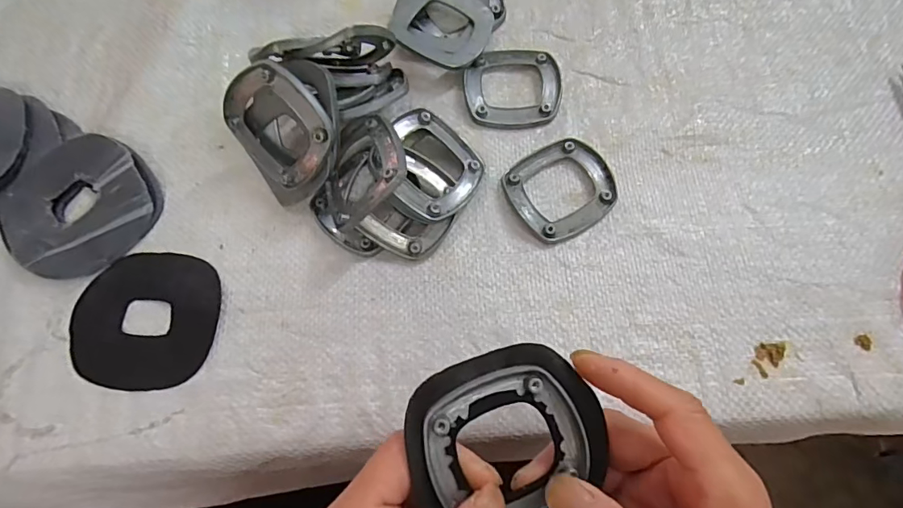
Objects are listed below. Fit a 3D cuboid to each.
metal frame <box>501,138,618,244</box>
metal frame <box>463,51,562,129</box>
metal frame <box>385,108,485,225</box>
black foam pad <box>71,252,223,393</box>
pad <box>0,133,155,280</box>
[{"bbox_3d":[0.064,-0.040,0.281,0.062,0.009,0.058,-28,74,-7],"label":"metal frame"},{"bbox_3d":[0.039,-0.109,0.304,0.061,0.008,0.056,2,73,2],"label":"metal frame"},{"bbox_3d":[-0.013,-0.050,0.270,0.059,0.006,0.060,41,69,-5],"label":"metal frame"},{"bbox_3d":[-0.172,0.036,0.265,0.080,0.004,0.075,7,73,4],"label":"black foam pad"},{"bbox_3d":[-0.225,-0.031,0.280,0.082,0.016,0.082,-44,76,-11],"label":"pad"}]

